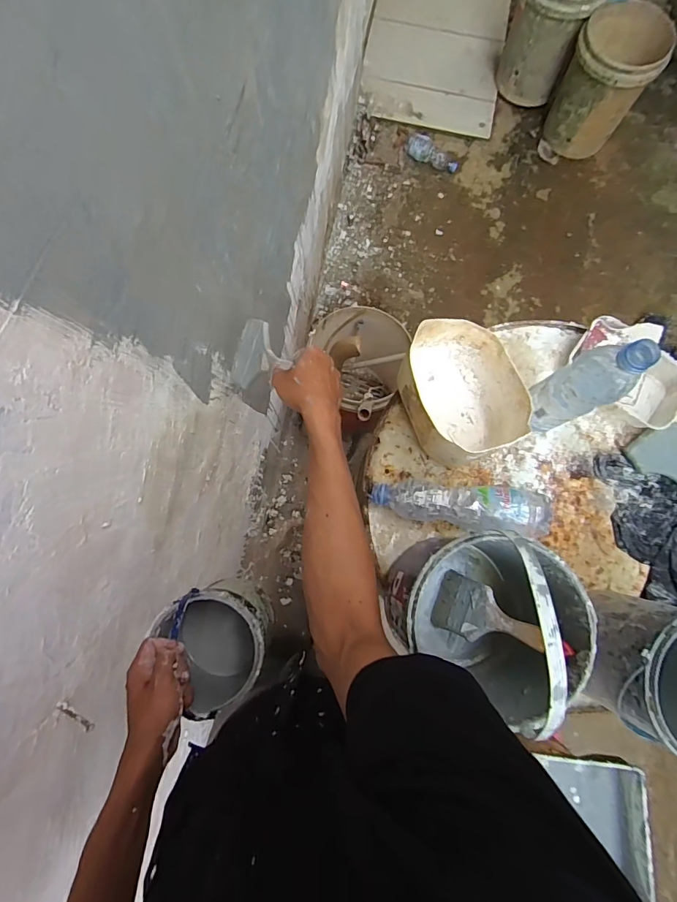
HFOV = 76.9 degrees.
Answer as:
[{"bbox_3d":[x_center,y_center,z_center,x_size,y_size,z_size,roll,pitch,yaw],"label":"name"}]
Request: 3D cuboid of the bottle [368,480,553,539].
[{"bbox_3d":[0.166,0.076,0.593,0.239,0.070,0.060,6,79,1],"label":"bottle"}]

